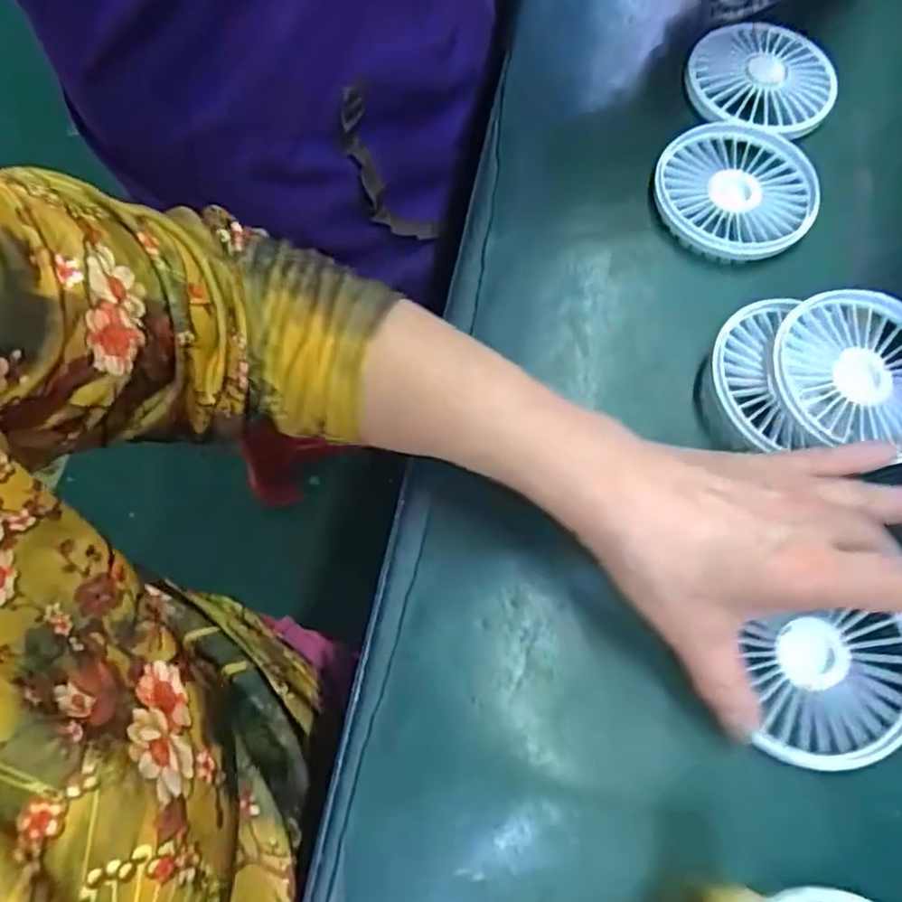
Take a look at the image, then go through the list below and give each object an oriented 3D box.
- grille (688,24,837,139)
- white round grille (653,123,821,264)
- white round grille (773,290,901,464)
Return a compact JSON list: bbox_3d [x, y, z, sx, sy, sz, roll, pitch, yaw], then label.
[{"bbox_3d":[0.190,-0.230,0.420,0.086,0.012,0.082,1,70,-2],"label":"grille"},{"bbox_3d":[0.163,-0.151,0.392,0.087,0.011,0.092,1,70,-2],"label":"white round grille"},{"bbox_3d":[0.203,-0.039,0.335,0.087,0.012,0.083,1,72,-2],"label":"white round grille"}]

